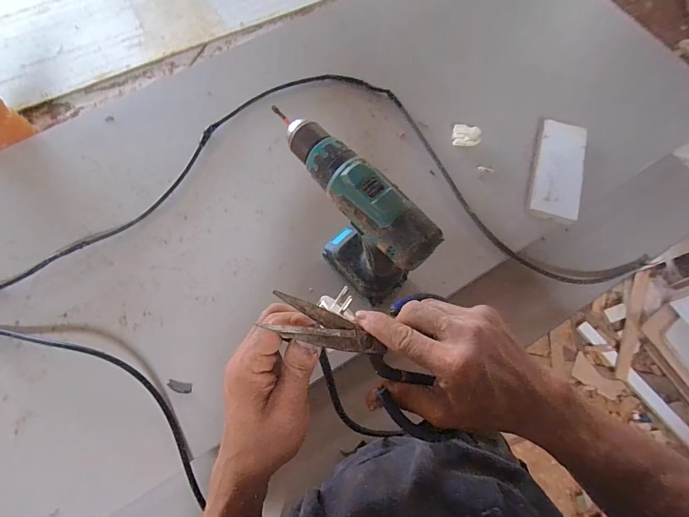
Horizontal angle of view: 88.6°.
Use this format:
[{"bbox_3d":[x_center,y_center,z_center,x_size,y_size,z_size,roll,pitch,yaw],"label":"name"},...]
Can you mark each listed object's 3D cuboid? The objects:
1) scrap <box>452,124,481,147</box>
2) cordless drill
[{"bbox_3d":[0.202,-0.203,0.585,0.044,0.016,0.032,11,70,5],"label":"scrap"},{"bbox_3d":[0.010,-0.037,0.421,0.060,0.221,0.188,-36,73,-12],"label":"cordless drill"}]

